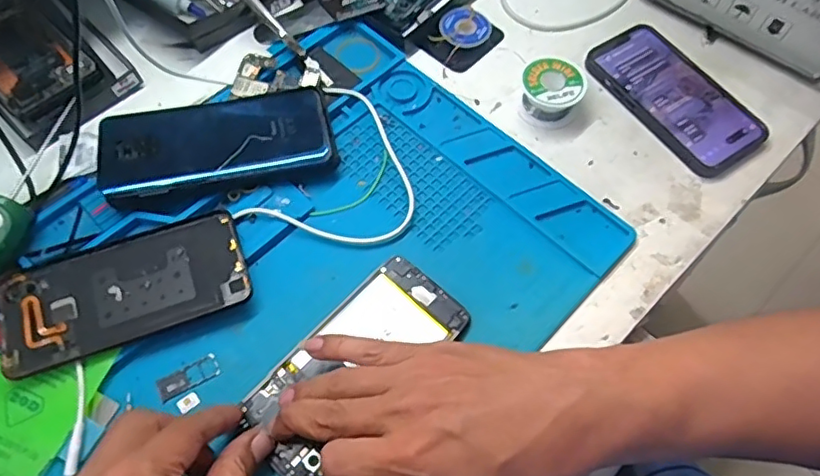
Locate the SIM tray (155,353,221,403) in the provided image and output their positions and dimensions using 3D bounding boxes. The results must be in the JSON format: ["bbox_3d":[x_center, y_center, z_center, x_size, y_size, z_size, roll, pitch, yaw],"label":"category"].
[{"bbox_3d":[-0.143,0.090,0.372,0.038,0.004,0.015,-27,67,-15],"label":"SIM tray"}]

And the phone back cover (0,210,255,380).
[{"bbox_3d":[-0.189,0.033,0.385,0.156,0.008,0.073,-18,67,-12],"label":"phone back cover"}]

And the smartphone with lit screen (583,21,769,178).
[{"bbox_3d":[0.219,-0.118,0.481,0.076,0.012,0.147,-31,68,-16],"label":"smartphone with lit screen"}]

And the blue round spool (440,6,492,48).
[{"bbox_3d":[0.049,-0.186,0.513,0.041,0.013,0.044,1,63,-2],"label":"blue round spool"}]

